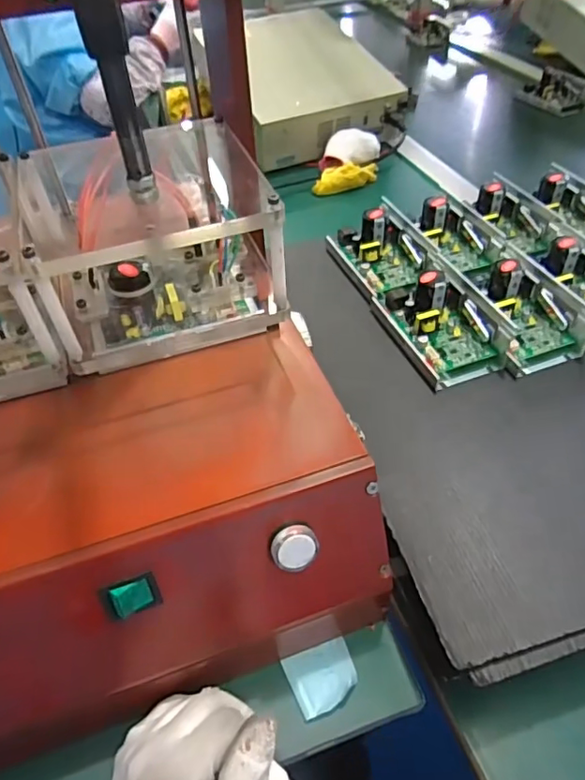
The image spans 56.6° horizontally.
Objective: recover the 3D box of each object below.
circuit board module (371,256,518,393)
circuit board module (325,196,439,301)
[{"bbox_3d":[0.141,-0.070,0.526,0.085,0.055,0.130,-18,48,-13],"label":"circuit board module"},{"bbox_3d":[0.098,-0.160,0.607,0.084,0.047,0.123,-18,48,-13],"label":"circuit board module"}]

